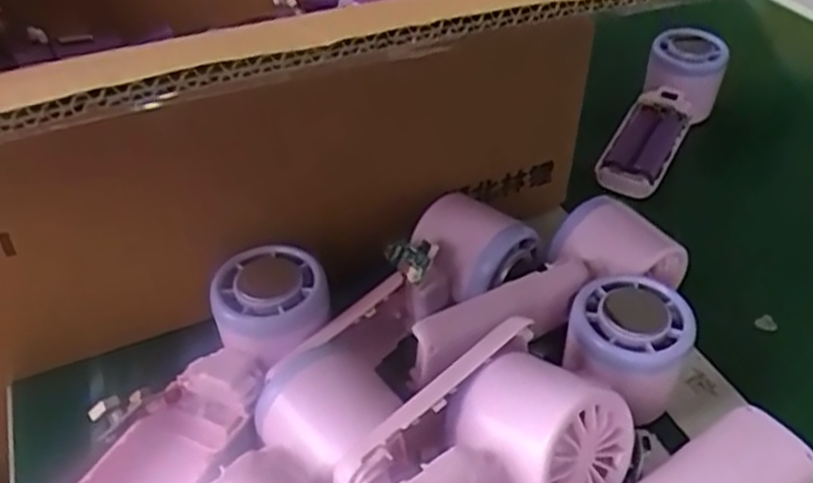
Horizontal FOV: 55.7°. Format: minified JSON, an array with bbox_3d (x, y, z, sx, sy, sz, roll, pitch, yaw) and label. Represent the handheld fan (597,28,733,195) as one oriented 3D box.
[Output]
[{"bbox_3d":[0.190,-0.090,0.576,0.054,0.046,0.170,22,59,25],"label":"handheld fan"}]

